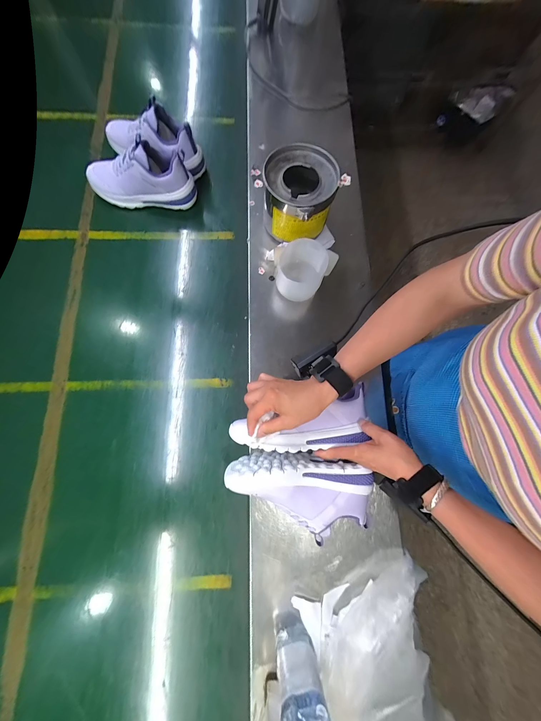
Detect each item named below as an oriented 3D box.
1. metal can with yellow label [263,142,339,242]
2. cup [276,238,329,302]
[{"bbox_3d":[0.056,-0.332,0.510,0.135,0.107,0.139,1,78,-3],"label":"metal can with yellow label"},{"bbox_3d":[0.063,-0.175,0.500,0.090,0.079,0.093,1,78,-3],"label":"cup"}]

